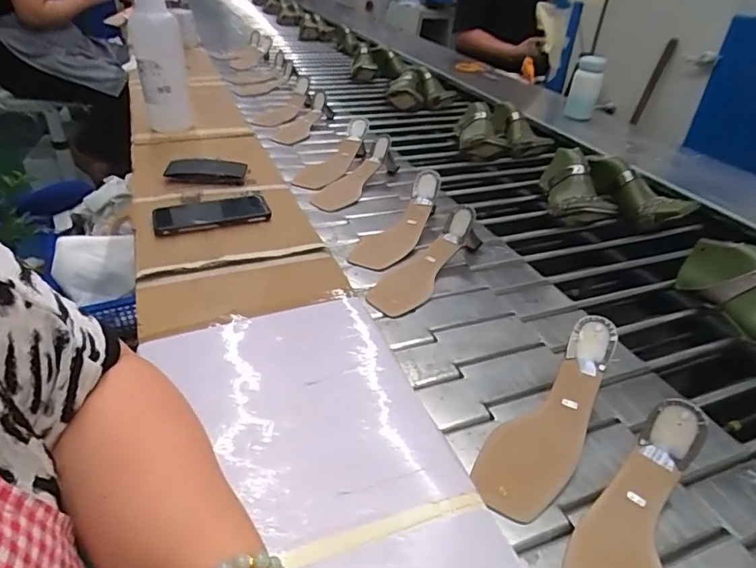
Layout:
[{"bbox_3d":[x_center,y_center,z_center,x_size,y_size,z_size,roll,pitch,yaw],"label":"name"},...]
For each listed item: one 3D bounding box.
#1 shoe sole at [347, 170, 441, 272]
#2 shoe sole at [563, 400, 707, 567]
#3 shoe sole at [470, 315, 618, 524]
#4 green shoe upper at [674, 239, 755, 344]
[{"bbox_3d":[0.036,-0.100,0.826,0.079,0.034,0.231,25,64,24],"label":"shoe sole"},{"bbox_3d":[0.213,0.196,0.412,0.070,0.038,0.222,25,59,25],"label":"shoe sole"},{"bbox_3d":[0.175,0.127,0.498,0.074,0.025,0.230,27,61,27],"label":"shoe sole"},{"bbox_3d":[0.508,0.023,0.665,0.067,0.094,0.223,-10,35,-18],"label":"green shoe upper"}]

